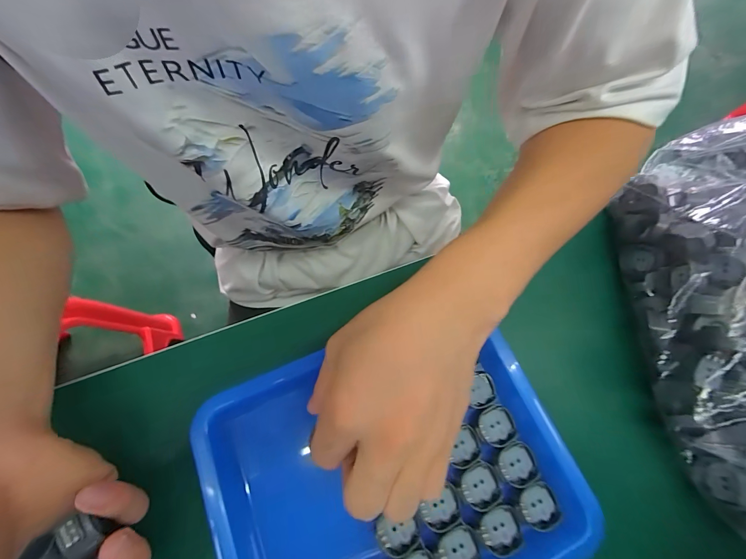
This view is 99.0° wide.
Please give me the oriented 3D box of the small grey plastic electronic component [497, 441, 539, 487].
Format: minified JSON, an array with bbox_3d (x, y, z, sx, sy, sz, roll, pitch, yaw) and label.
[{"bbox_3d":[0.098,0.125,0.216,0.026,0.006,0.025,1,70,-2],"label":"small grey plastic electronic component"}]

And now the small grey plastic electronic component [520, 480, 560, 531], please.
[{"bbox_3d":[0.109,0.149,0.208,0.024,0.006,0.023,1,70,-2],"label":"small grey plastic electronic component"}]

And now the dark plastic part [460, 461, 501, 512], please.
[{"bbox_3d":[0.072,0.136,0.211,0.024,0.008,0.025,4,70,0],"label":"dark plastic part"}]

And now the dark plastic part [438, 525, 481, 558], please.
[{"bbox_3d":[0.054,0.171,0.198,0.023,0.007,0.022,-26,73,-11],"label":"dark plastic part"}]

